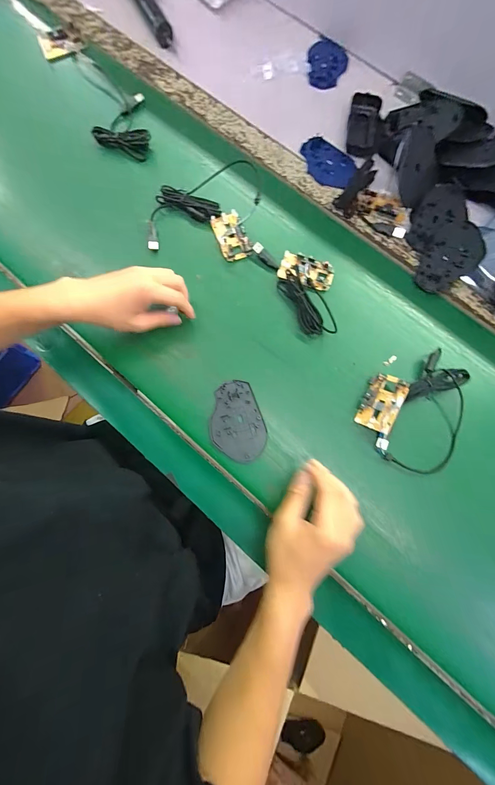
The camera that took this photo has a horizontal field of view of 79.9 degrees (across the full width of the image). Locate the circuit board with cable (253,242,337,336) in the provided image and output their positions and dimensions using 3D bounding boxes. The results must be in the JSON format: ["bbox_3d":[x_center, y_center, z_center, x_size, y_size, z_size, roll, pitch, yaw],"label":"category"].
[{"bbox_3d":[0.088,-0.162,0.434,0.080,0.021,0.164,-29,82,-4],"label":"circuit board with cable"}]

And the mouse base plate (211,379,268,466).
[{"bbox_3d":[-0.015,0.039,0.403,0.071,0.006,0.106,-7,81,-1],"label":"mouse base plate"}]

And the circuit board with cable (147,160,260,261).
[{"bbox_3d":[-0.070,-0.271,0.452,0.162,0.031,0.134,5,81,1],"label":"circuit board with cable"}]

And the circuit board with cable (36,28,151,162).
[{"bbox_3d":[-0.264,-0.538,0.511,0.100,0.021,0.333,-30,82,-5],"label":"circuit board with cable"}]

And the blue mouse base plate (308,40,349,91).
[{"bbox_3d":[0.146,-0.607,0.542,0.070,0.012,0.115,19,81,3],"label":"blue mouse base plate"}]

